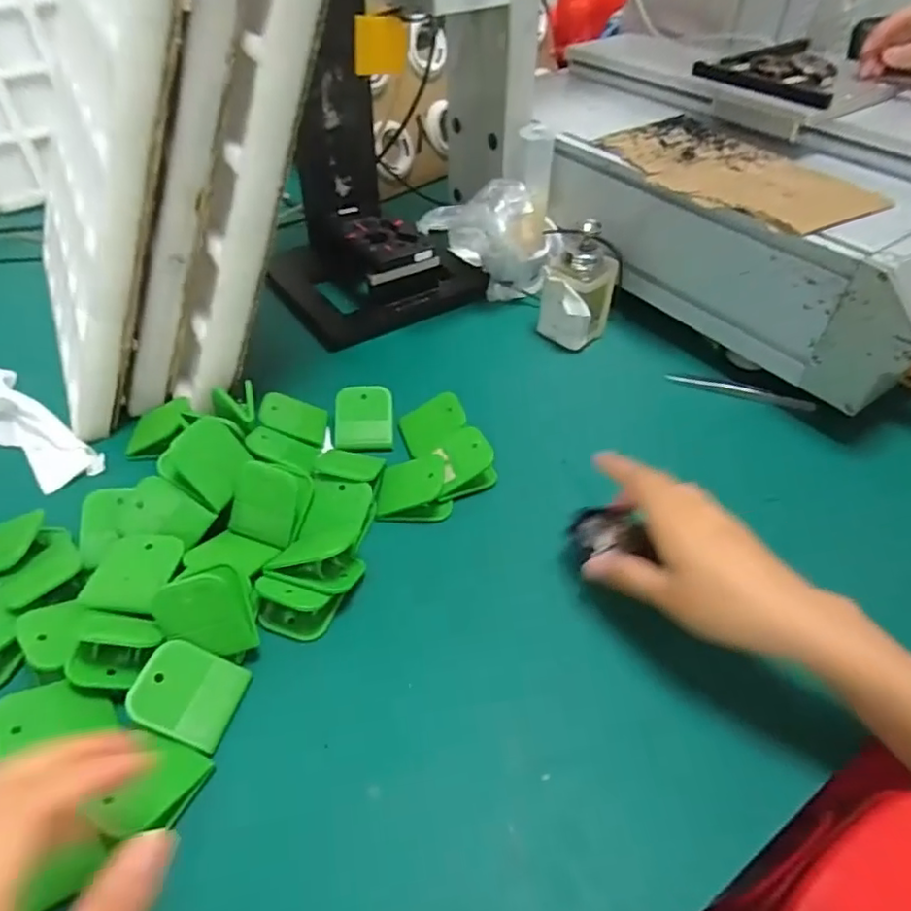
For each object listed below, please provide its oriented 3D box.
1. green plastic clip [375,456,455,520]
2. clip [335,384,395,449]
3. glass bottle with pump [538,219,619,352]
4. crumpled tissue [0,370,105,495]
[{"bbox_3d":[-0.031,0.024,0.456,0.053,0.026,0.046,1,47,-1],"label":"green plastic clip"},{"bbox_3d":[-0.077,-0.033,0.506,0.048,0.027,0.051,-2,47,-3],"label":"clip"},{"bbox_3d":[0.118,-0.164,0.581,0.054,0.108,0.054,-33,55,-28],"label":"glass bottle with pump"},{"bbox_3d":[-0.378,-0.030,0.499,0.201,0.027,0.063,30,53,24],"label":"crumpled tissue"}]

